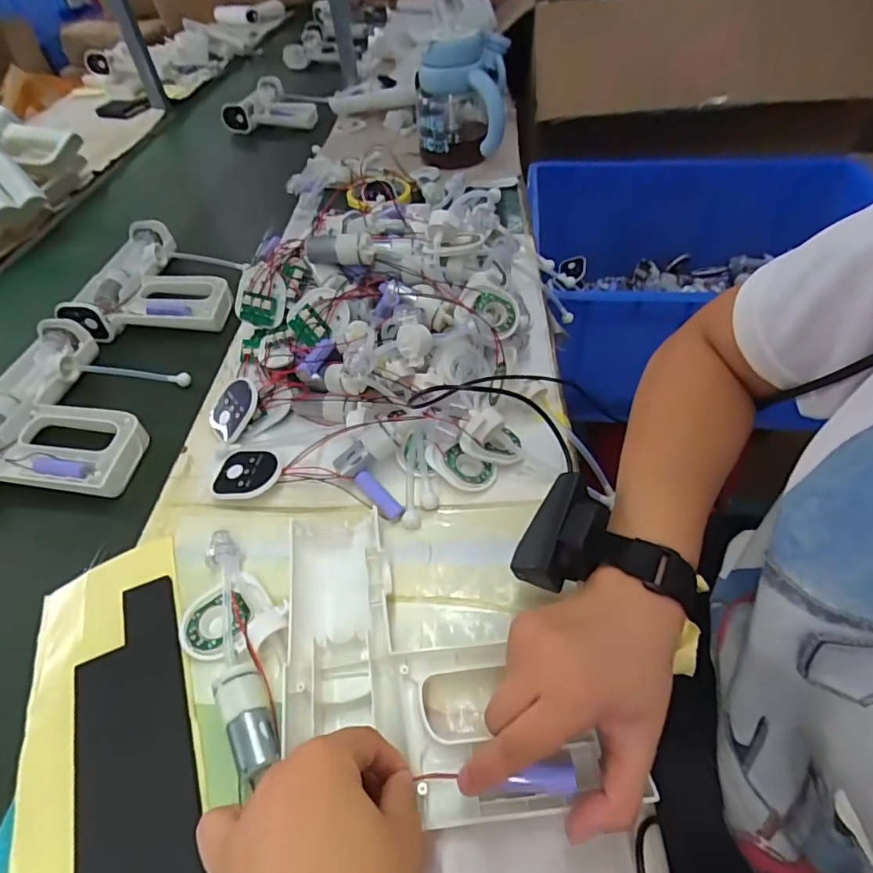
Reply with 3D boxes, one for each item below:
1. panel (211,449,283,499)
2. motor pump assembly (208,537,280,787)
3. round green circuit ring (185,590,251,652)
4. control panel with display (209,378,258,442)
[{"bbox_3d":[-0.157,0.030,0.430,0.054,0.015,0.055,-27,51,-18],"label":"panel"},{"bbox_3d":[-0.127,0.129,0.332,0.026,0.025,0.159,-21,49,-12],"label":"motor pump assembly"},{"bbox_3d":[-0.144,0.121,0.346,0.040,0.008,0.034,-33,53,-22],"label":"round green circuit ring"},{"bbox_3d":[-0.179,-0.026,0.463,0.041,0.006,0.055,34,92,25],"label":"control panel with display"}]

